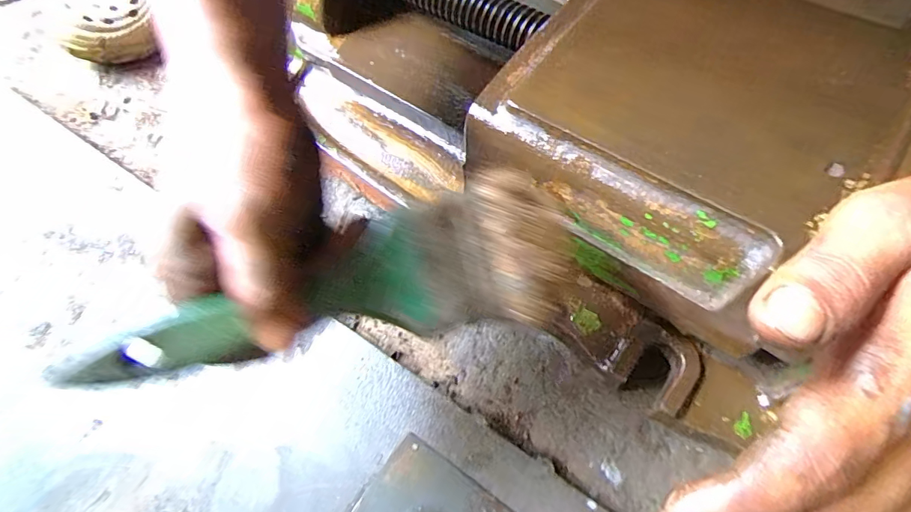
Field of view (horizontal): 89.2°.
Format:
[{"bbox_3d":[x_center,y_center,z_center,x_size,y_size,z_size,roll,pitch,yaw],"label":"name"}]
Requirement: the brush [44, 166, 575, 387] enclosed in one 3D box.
[{"bbox_3d":[-0.048,0.005,0.200,0.197,0.025,0.067,-9,84,-10],"label":"brush"}]

